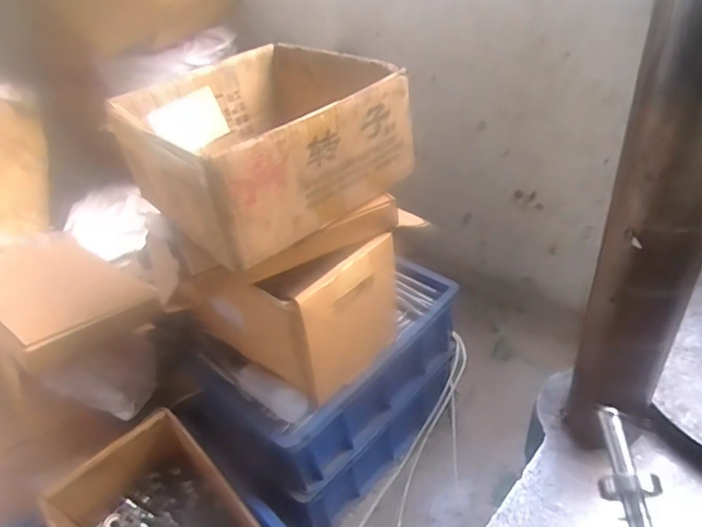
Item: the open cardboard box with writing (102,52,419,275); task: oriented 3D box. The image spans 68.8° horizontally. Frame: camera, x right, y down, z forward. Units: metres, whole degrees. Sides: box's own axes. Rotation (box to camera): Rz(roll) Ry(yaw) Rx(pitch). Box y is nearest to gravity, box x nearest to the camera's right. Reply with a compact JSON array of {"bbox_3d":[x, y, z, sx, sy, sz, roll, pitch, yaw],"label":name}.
[{"bbox_3d":[-0.121,-0.165,0.676,0.294,0.133,0.299,-30,43,-26],"label":"open cardboard box with writing"}]

